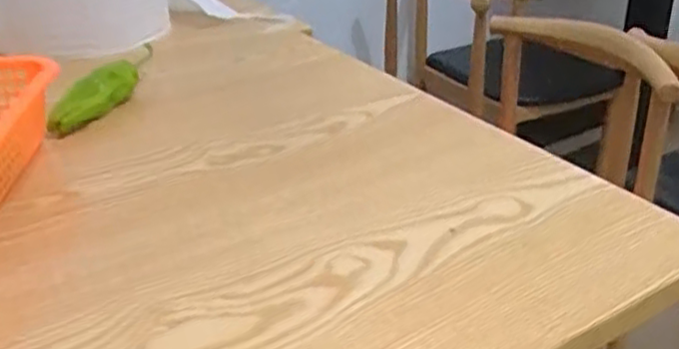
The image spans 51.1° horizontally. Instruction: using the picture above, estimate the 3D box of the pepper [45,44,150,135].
[{"bbox_3d":[-0.235,-0.075,0.685,0.034,0.046,0.150,6,30,16],"label":"pepper"}]

